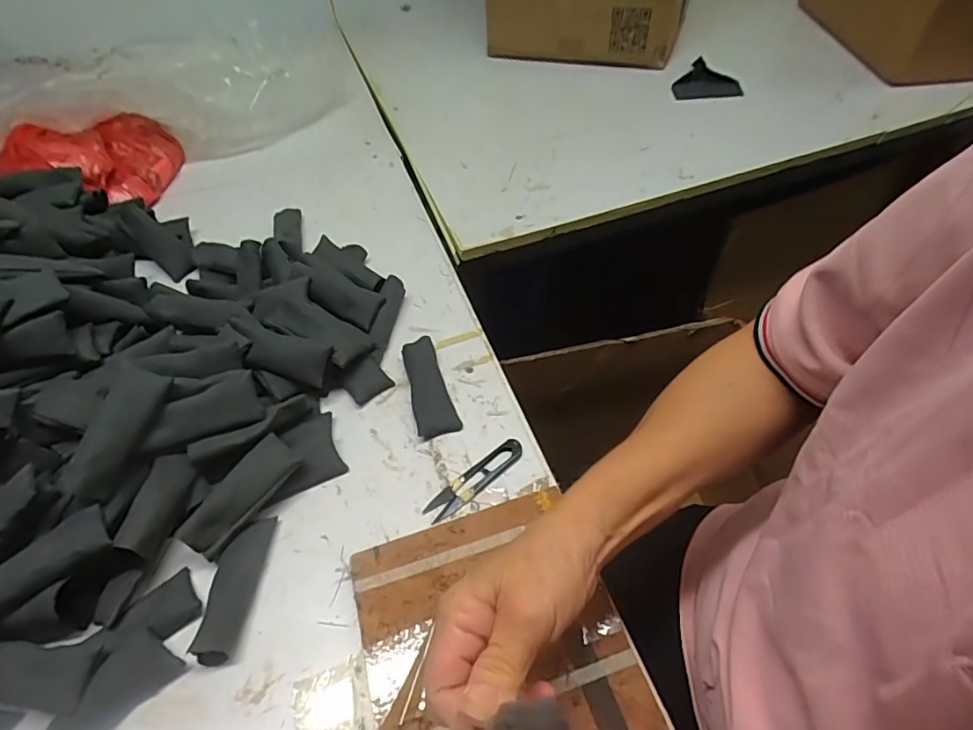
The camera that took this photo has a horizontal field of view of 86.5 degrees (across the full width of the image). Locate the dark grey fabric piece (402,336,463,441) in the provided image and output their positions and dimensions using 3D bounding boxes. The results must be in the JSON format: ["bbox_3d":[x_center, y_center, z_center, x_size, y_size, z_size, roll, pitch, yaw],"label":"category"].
[{"bbox_3d":[-0.059,0.021,0.507,0.040,0.023,0.106,-18,53,-10],"label":"dark grey fabric piece"}]

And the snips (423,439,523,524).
[{"bbox_3d":[-0.009,0.100,0.453,0.100,0.004,0.022,-33,57,-20],"label":"snips"}]

